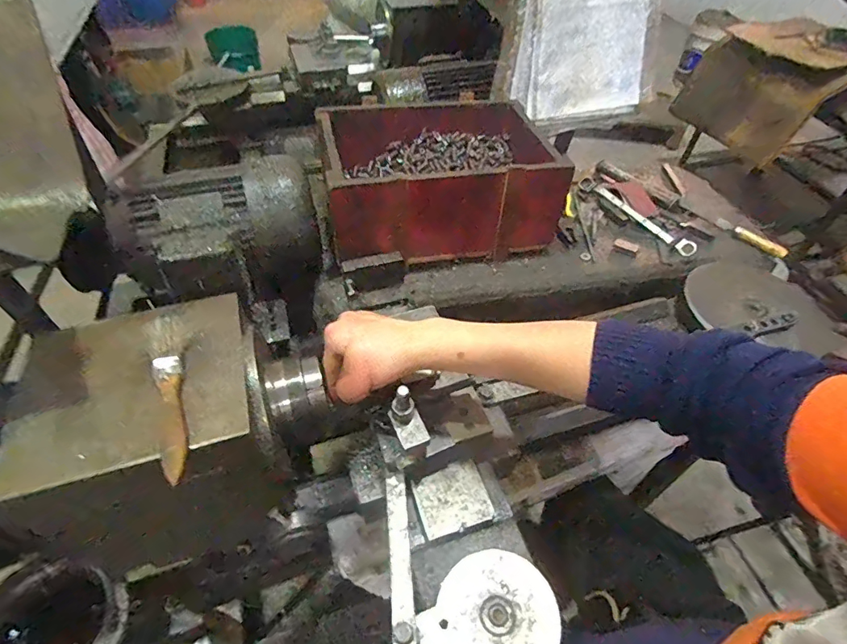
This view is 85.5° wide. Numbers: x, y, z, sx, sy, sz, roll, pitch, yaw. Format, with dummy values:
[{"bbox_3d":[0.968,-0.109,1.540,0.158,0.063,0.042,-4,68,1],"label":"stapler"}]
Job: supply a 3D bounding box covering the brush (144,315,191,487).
[{"bbox_3d":[-0.198,0.053,0.363,0.032,0.011,0.154,-20,53,-18],"label":"brush"}]

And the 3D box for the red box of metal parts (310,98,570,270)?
[{"bbox_3d":[0.029,-0.241,0.781,0.376,0.154,0.254,-8,50,-8],"label":"red box of metal parts"}]

